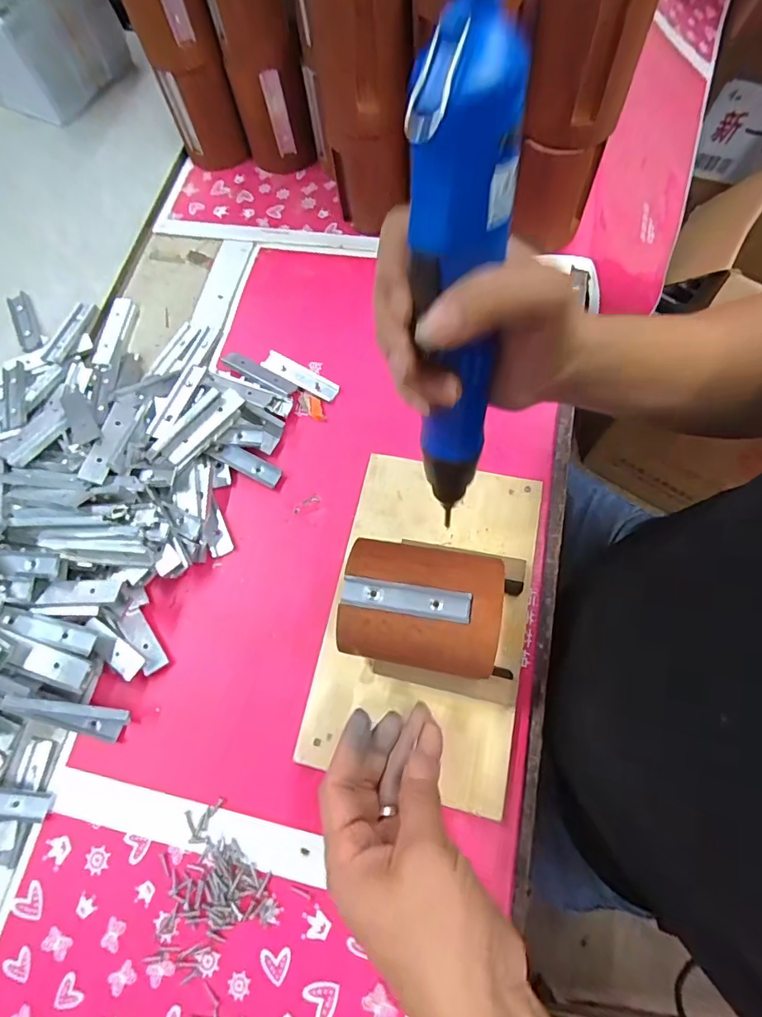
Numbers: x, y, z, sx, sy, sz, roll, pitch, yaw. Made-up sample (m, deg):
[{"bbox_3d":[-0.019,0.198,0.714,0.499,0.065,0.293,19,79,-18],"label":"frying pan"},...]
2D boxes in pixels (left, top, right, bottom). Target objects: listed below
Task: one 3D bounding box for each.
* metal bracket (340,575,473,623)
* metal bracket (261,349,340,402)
[{"bbox_3d":[0.015,0.054,0.291,0.078,0.005,0.017,9,70,5],"label":"metal bracket"},{"bbox_3d":[-0.075,-0.125,0.451,0.078,0.004,0.020,30,75,12],"label":"metal bracket"}]

